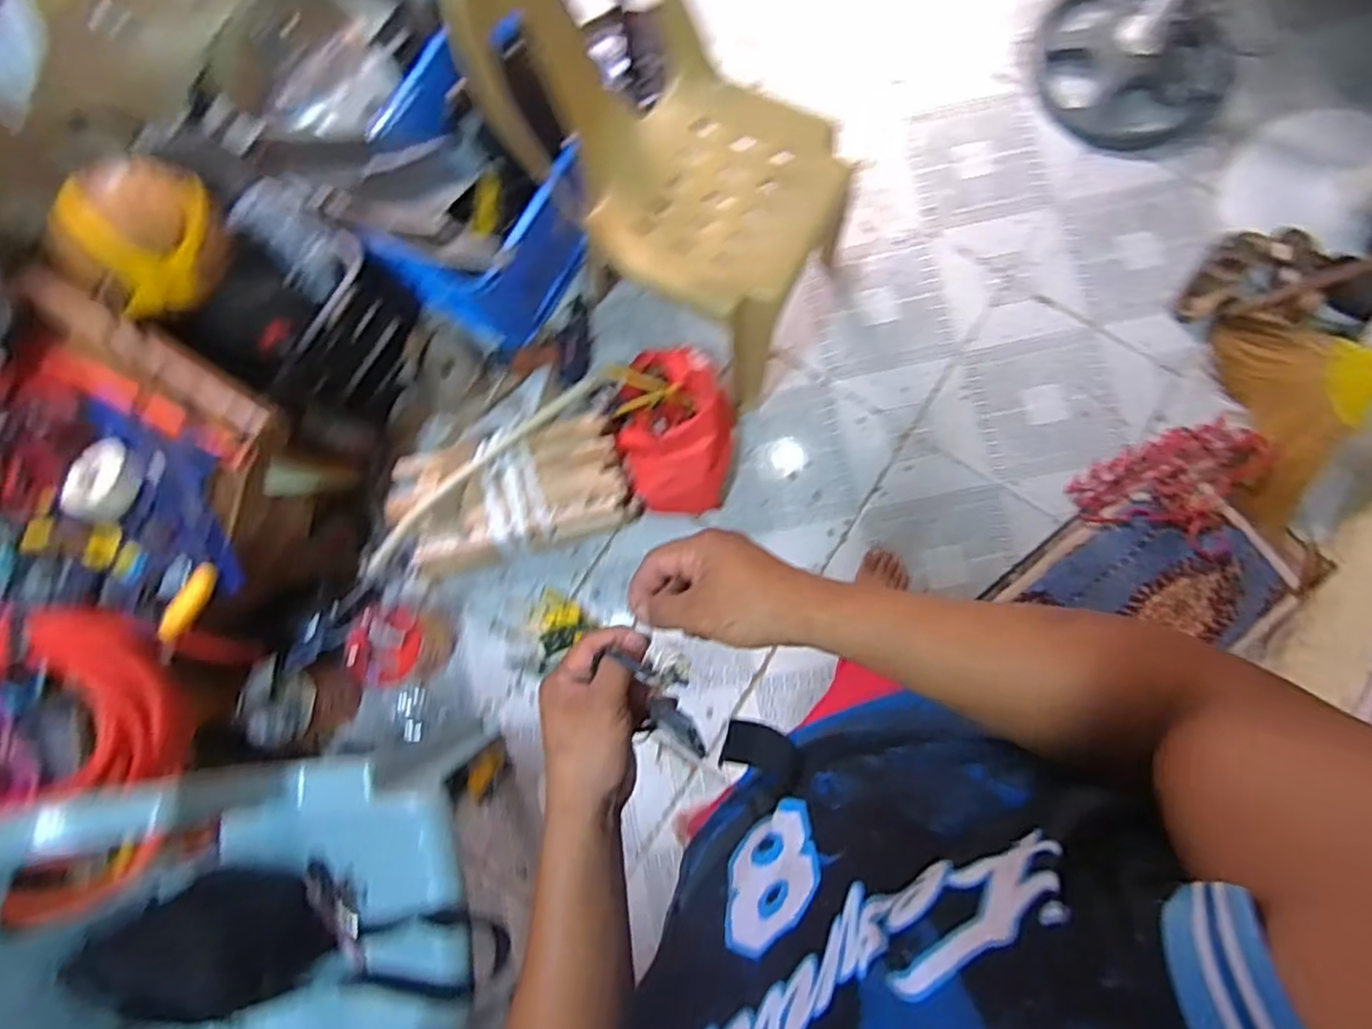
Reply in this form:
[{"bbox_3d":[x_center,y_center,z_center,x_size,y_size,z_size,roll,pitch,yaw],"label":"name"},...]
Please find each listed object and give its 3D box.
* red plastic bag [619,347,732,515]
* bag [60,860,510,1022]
[{"bbox_3d":[-0.018,-0.179,1.432,0.218,0.194,0.339,-7,81,3],"label":"red plastic bag"},{"bbox_3d":[-0.512,0.600,0.990,0.503,0.106,0.170,15,82,-24],"label":"bag"}]

